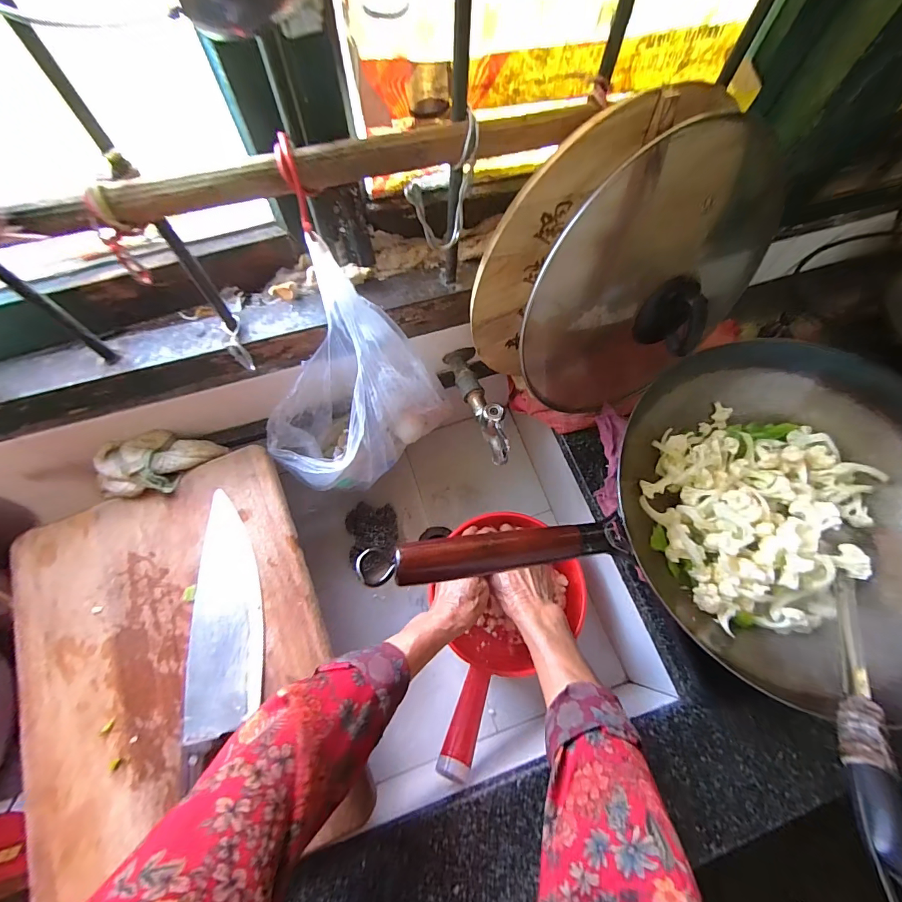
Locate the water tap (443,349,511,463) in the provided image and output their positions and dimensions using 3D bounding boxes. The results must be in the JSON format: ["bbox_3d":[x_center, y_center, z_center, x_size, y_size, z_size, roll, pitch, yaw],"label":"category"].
[{"bbox_3d":[0.034,-0.068,0.515,0.037,0.070,0.168,-17,57,-9],"label":"water tap"}]

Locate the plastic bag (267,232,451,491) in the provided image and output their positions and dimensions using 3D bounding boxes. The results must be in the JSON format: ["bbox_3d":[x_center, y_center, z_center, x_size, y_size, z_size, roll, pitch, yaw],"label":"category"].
[{"bbox_3d":[-0.121,-0.073,0.461,0.124,0.271,0.191,41,72,13],"label":"plastic bag"}]

